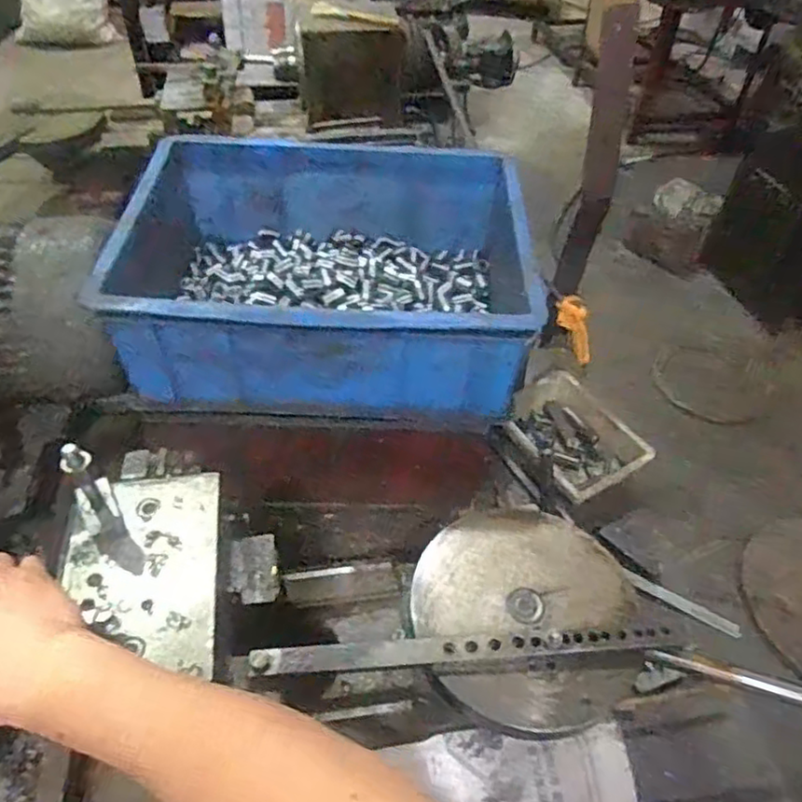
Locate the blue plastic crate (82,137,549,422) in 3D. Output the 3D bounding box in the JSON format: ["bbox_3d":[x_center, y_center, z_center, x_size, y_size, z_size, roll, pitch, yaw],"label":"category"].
[{"bbox_3d":[-0.085,-0.138,0.699,0.412,0.143,0.325,0,46,-3],"label":"blue plastic crate"}]

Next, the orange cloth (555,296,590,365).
[{"bbox_3d":[0.264,-0.105,0.966,0.038,0.127,0.026,-9,41,26],"label":"orange cloth"}]

